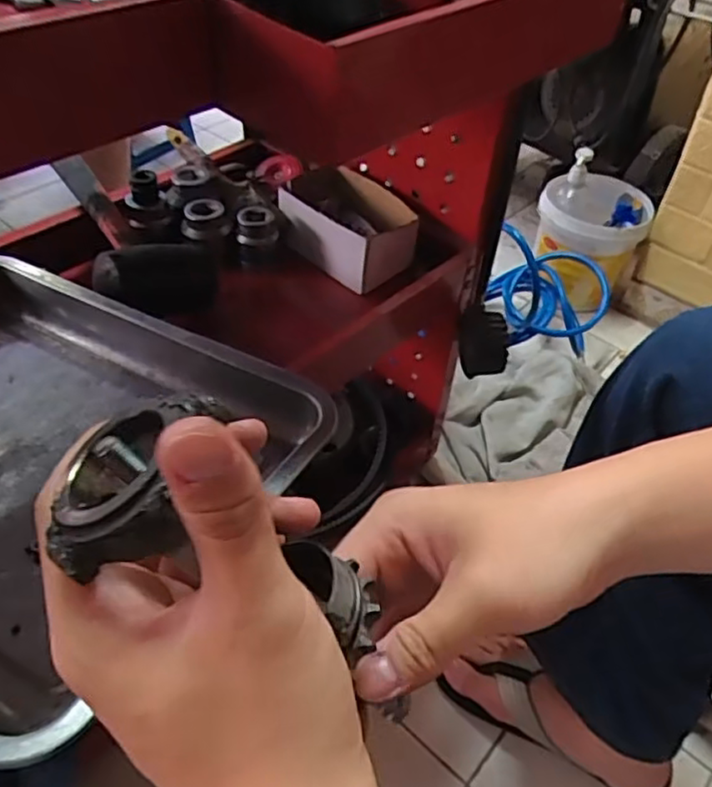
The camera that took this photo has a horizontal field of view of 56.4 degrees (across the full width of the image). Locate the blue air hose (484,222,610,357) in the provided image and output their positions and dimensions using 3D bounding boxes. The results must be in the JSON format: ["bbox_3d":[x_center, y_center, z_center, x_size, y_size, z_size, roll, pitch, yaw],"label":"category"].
[{"bbox_3d":[0.343,-0.188,1.171,0.202,0.208,0.175,9,46,2],"label":"blue air hose"}]

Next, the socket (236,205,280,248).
[{"bbox_3d":[-0.109,-0.182,0.718,0.043,0.026,0.044,-8,45,-16],"label":"socket"}]

